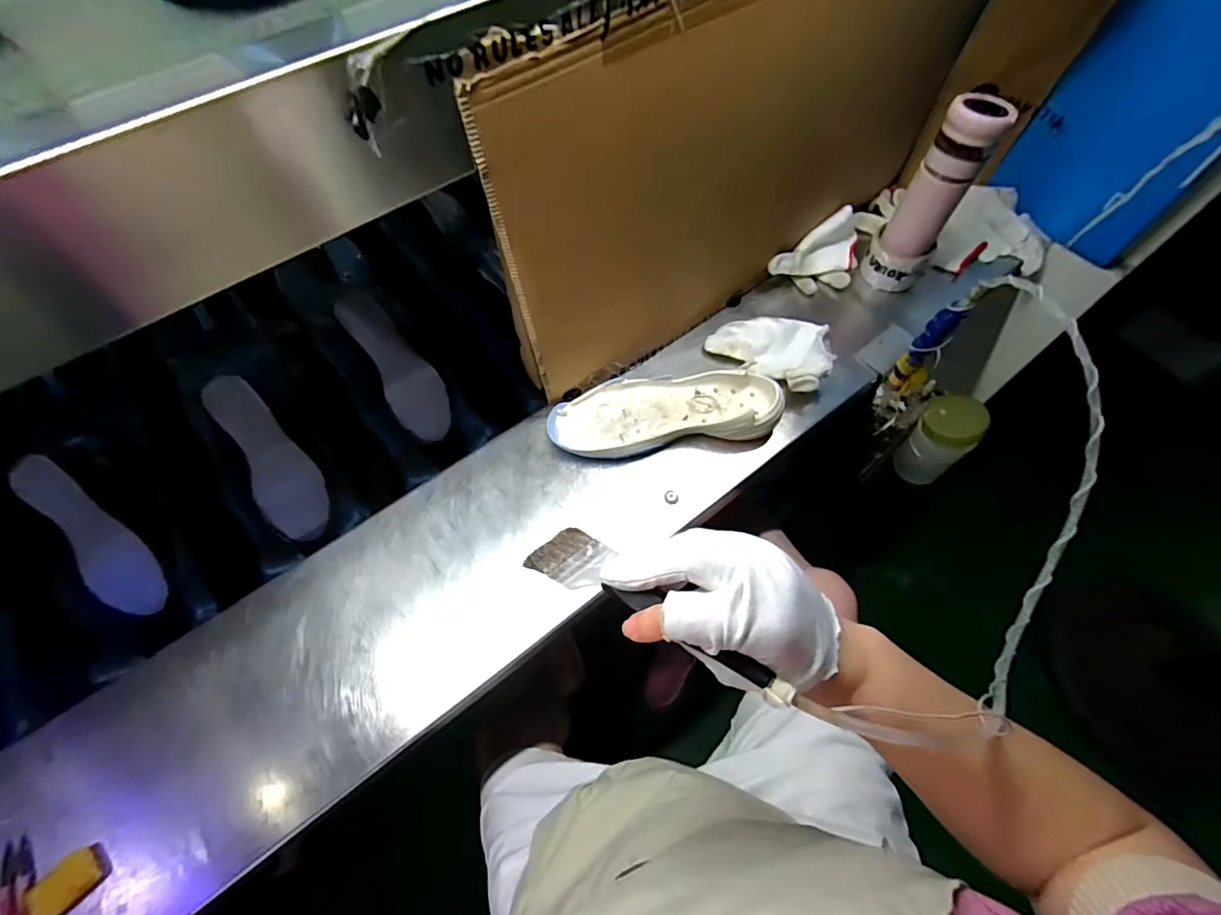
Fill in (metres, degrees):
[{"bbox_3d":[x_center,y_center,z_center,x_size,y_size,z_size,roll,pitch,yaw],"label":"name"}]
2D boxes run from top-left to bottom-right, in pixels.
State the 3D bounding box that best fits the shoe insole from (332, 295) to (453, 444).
[{"bbox_3d":[-0.294,-0.129,0.712,0.072,0.012,0.224,-33,91,-17],"label":"shoe insole"}]

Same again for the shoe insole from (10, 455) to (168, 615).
[{"bbox_3d":[-0.611,0.092,0.605,0.060,0.016,0.223,-40,93,-21],"label":"shoe insole"}]

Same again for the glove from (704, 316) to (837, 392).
[{"bbox_3d":[0.214,-0.151,0.693,0.161,0.043,0.112,20,61,13],"label":"glove"}]

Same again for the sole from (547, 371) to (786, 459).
[{"bbox_3d":[0.065,-0.058,0.646,0.281,0.047,0.107,-9,59,-4],"label":"sole"}]

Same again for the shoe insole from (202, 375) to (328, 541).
[{"bbox_3d":[-0.427,-0.001,0.647,0.072,0.011,0.221,-30,95,-16],"label":"shoe insole"}]

